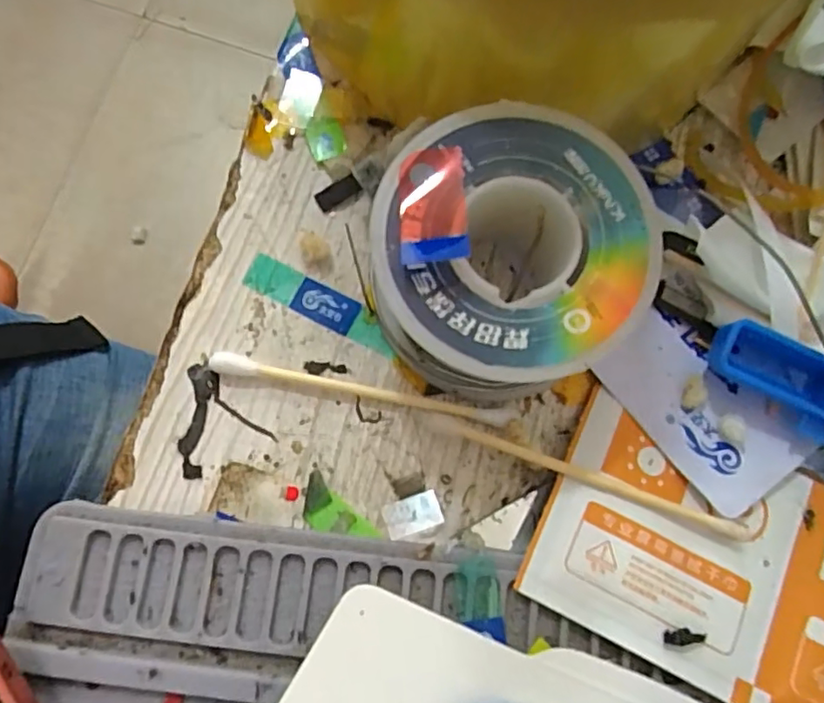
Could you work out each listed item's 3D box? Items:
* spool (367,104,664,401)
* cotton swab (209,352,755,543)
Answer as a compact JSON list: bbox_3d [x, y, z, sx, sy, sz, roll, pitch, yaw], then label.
[{"bbox_3d":[0.020,-0.017,0.124,0.051,0.035,0.053,1,78,-5],"label":"spool"},{"bbox_3d":[0.015,0.017,0.130,0.119,0.005,0.011,17,73,5],"label":"cotton swab"}]

